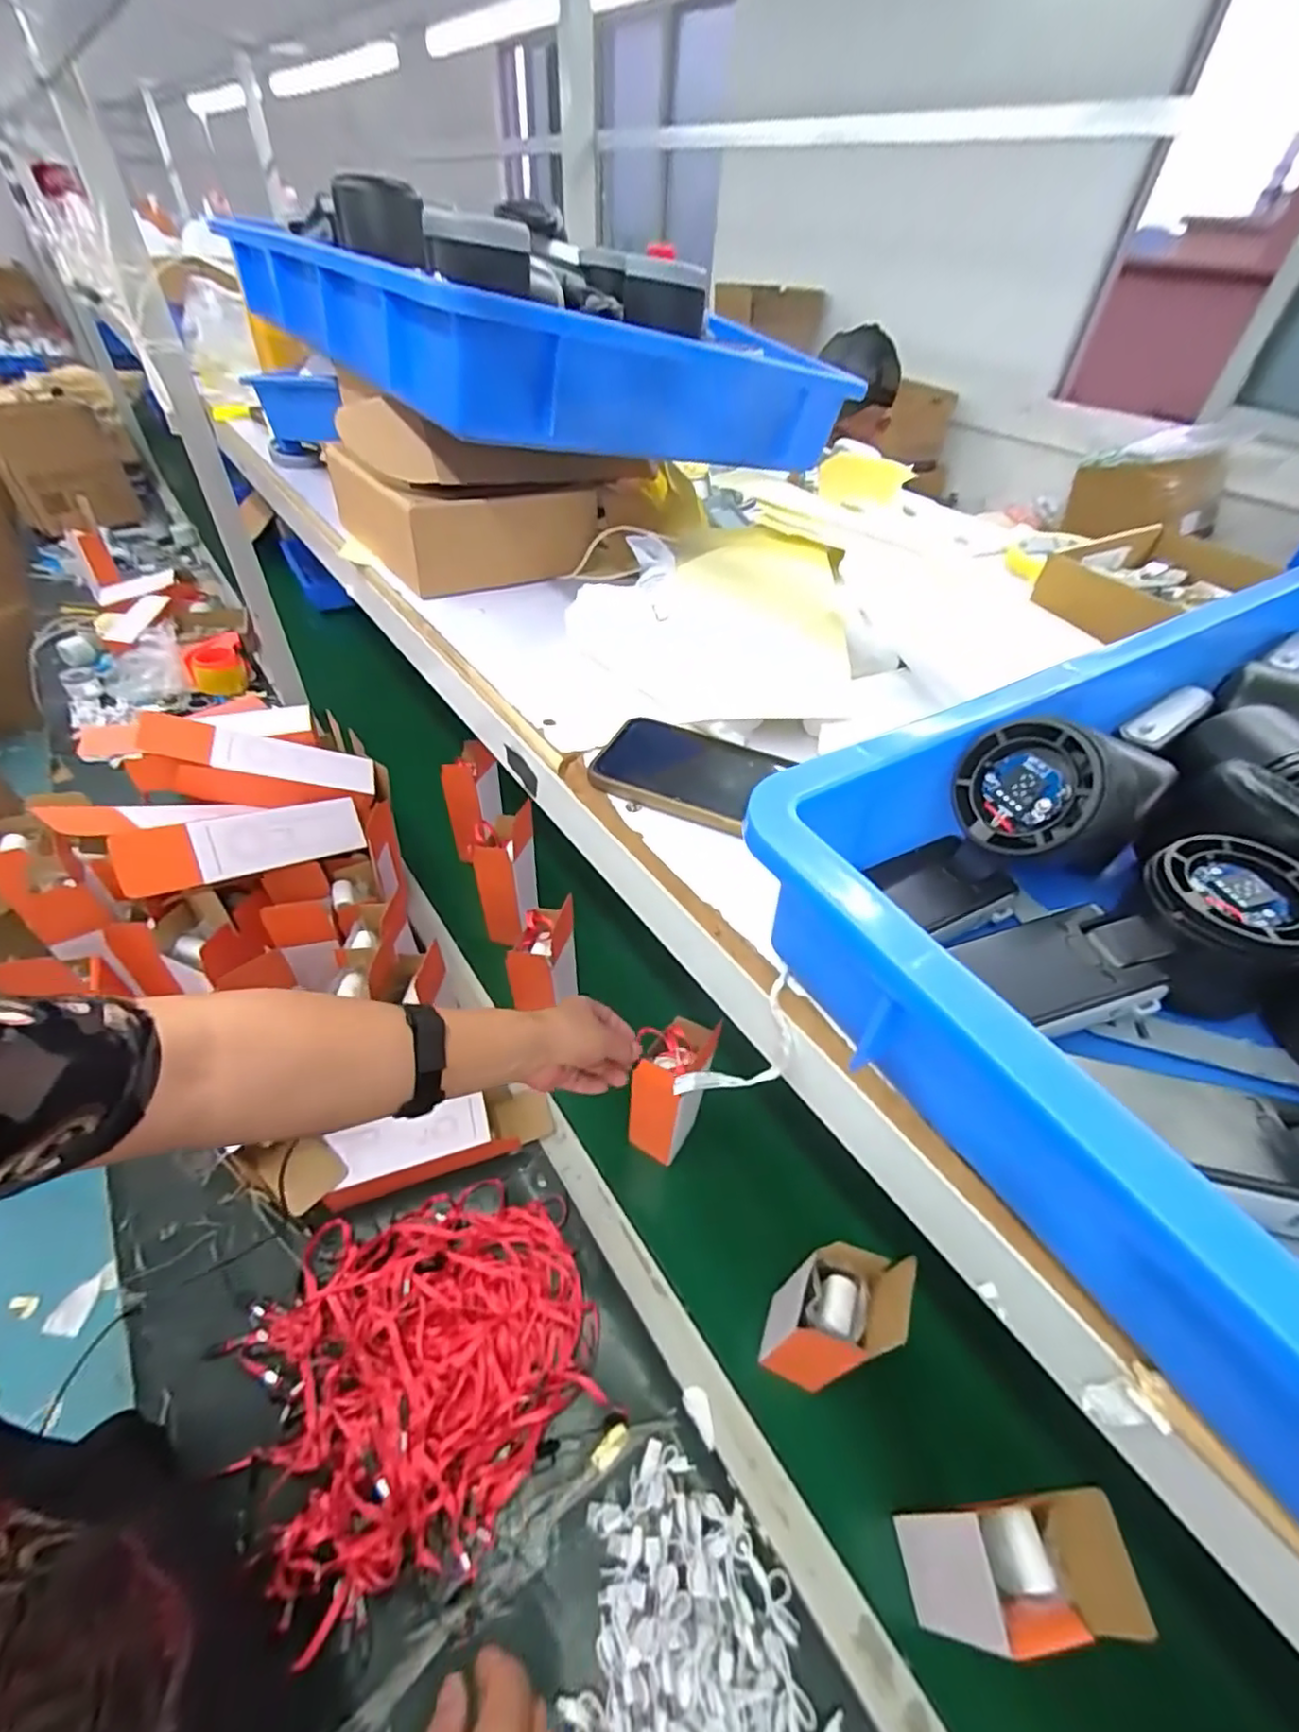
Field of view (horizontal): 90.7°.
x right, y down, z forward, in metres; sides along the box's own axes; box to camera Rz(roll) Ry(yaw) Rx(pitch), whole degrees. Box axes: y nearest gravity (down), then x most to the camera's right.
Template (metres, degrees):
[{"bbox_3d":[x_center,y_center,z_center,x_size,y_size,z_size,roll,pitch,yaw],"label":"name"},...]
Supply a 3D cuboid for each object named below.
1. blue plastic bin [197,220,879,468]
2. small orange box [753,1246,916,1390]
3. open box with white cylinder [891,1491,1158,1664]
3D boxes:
[{"bbox_3d":[-0.129,-0.465,0.576,0.334,0.099,0.533,-26,53,-28],"label":"blue plastic bin"},{"bbox_3d":[0.155,0.384,0.553,0.064,0.205,0.065,18,46,13],"label":"small orange box"},{"bbox_3d":[0.248,0.501,0.456,0.062,0.230,0.067,2,45,-4],"label":"open box with white cylinder"}]

